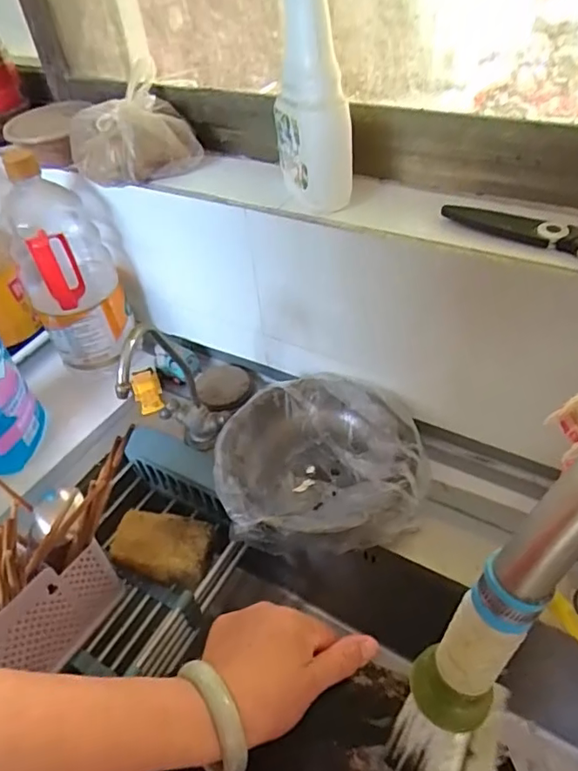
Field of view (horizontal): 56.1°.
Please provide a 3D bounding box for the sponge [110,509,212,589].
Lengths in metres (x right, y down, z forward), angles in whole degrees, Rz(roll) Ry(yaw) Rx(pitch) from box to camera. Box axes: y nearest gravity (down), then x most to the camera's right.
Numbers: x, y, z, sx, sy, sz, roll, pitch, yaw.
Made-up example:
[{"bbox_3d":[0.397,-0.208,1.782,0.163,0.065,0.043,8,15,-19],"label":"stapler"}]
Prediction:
[{"bbox_3d":[-0.142,0.180,0.608,0.107,0.034,0.065,7,46,13],"label":"sponge"}]

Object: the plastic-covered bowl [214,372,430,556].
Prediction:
[{"bbox_3d":[0.030,0.079,0.583,0.198,0.063,0.198,-3,44,3],"label":"plastic-covered bowl"}]

